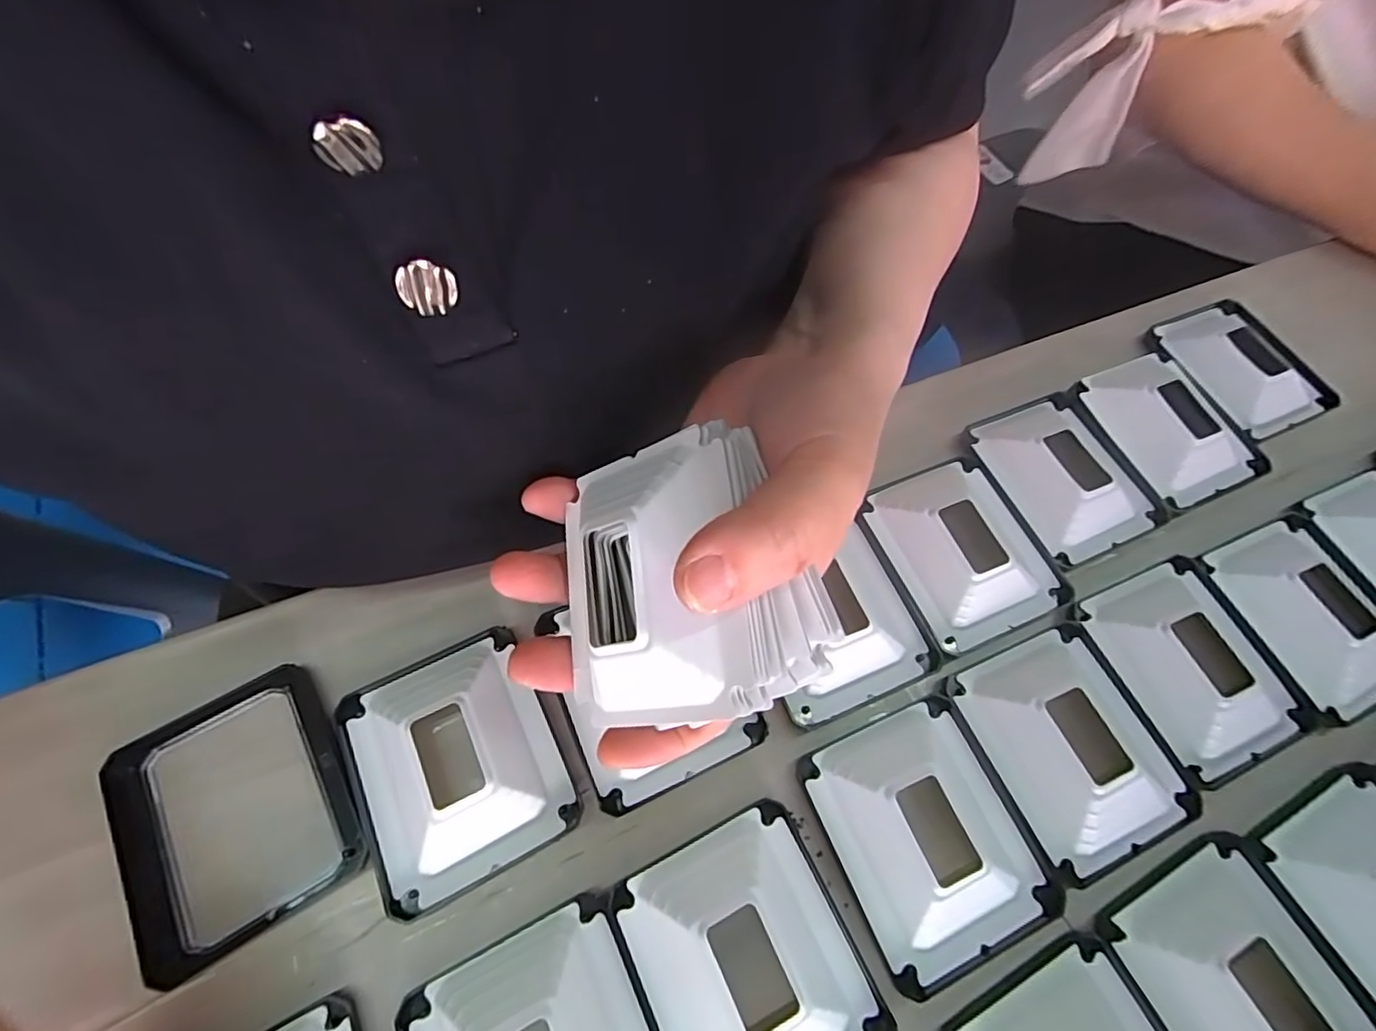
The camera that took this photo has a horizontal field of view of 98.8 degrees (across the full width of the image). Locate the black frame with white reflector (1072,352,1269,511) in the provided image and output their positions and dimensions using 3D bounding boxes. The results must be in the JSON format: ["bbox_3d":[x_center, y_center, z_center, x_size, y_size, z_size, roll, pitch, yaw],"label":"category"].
[{"bbox_3d":[0.240,-0.047,0.289,0.067,0.013,0.077,-22,66,-13],"label":"black frame with white reflector"}]

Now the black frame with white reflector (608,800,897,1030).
[{"bbox_3d":[0.020,0.144,0.186,0.067,0.013,0.080,-23,67,-13],"label":"black frame with white reflector"}]

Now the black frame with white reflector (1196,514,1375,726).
[{"bbox_3d":[0.279,0.042,0.260,0.076,0.020,0.080,-21,66,-12],"label":"black frame with white reflector"}]

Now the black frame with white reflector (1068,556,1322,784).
[{"bbox_3d":[0.211,0.061,0.244,0.070,0.018,0.080,-20,66,-12],"label":"black frame with white reflector"}]

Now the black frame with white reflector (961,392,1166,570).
[{"bbox_3d":[0.178,-0.023,0.276,0.070,0.012,0.079,-22,66,-13],"label":"black frame with white reflector"}]

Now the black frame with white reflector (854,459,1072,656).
[{"bbox_3d":[0.120,0.013,0.255,0.068,0.014,0.077,-22,66,-13],"label":"black frame with white reflector"}]

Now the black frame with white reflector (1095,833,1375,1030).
[{"bbox_3d":[0.190,0.161,0.194,0.070,0.018,0.082,-22,66,-13],"label":"black frame with white reflector"}]

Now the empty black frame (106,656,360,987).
[{"bbox_3d":[-0.156,0.101,0.203,0.068,0.008,0.080,-29,68,-16],"label":"empty black frame"}]

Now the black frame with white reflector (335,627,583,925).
[{"bbox_3d":[-0.084,0.086,0.209,0.068,0.014,0.080,-24,67,-14],"label":"black frame with white reflector"}]

